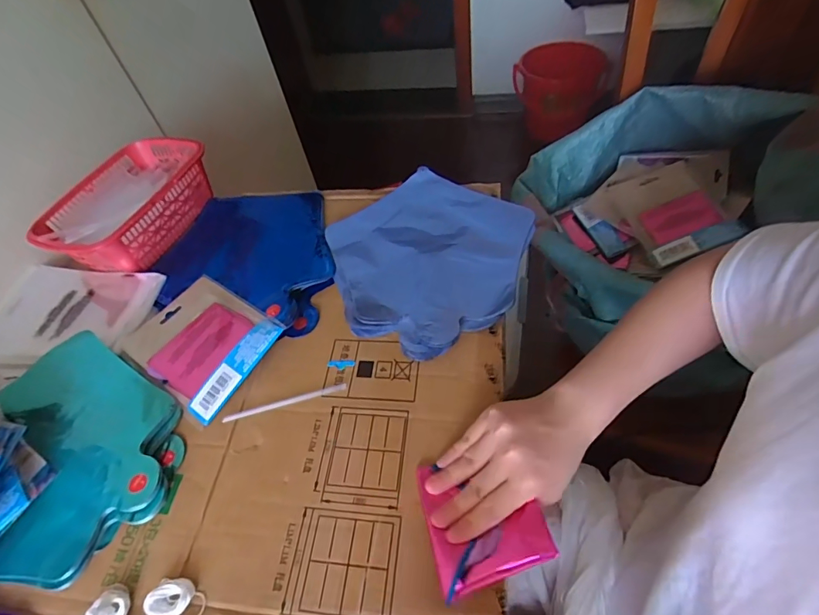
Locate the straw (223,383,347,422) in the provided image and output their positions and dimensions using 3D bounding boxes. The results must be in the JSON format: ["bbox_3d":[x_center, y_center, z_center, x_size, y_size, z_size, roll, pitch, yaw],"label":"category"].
[{"bbox_3d":[-0.115,0.088,0.421,0.114,0.004,0.008,-16,53,-4],"label":"straw"}]

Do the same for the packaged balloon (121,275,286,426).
[{"bbox_3d":[-0.213,0.032,0.465,0.146,0.019,0.114,27,69,30],"label":"packaged balloon"}]

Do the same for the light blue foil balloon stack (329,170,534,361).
[{"bbox_3d":[0.014,-0.065,0.523,0.223,0.023,0.249,19,58,21],"label":"light blue foil balloon stack"}]

